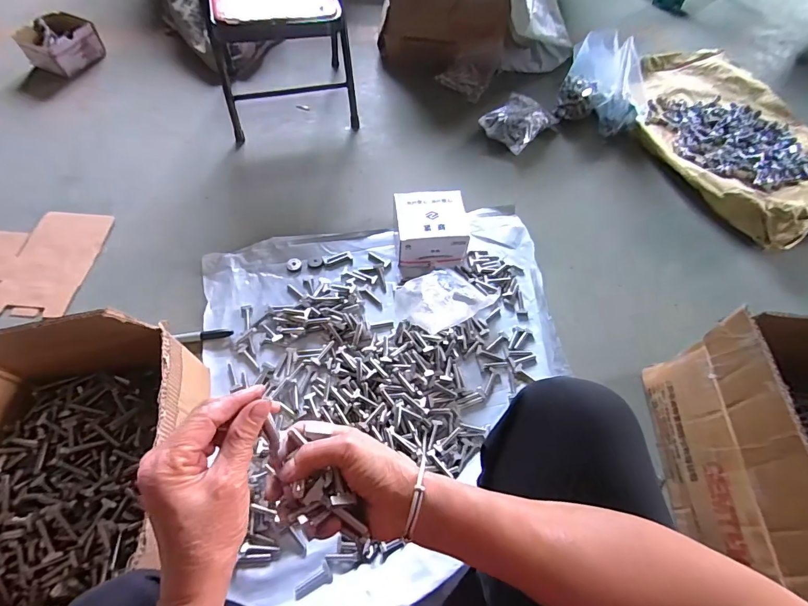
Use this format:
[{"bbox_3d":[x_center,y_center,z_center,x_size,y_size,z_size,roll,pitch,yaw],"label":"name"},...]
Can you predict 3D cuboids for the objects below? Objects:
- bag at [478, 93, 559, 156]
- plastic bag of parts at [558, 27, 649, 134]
[{"bbox_3d":[0.306,-0.486,1.082,0.185,0.053,0.138,-38,68,-21],"label":"bag"},{"bbox_3d":[0.532,-0.567,1.063,0.225,0.167,0.140,29,63,15],"label":"plastic bag of parts"}]

